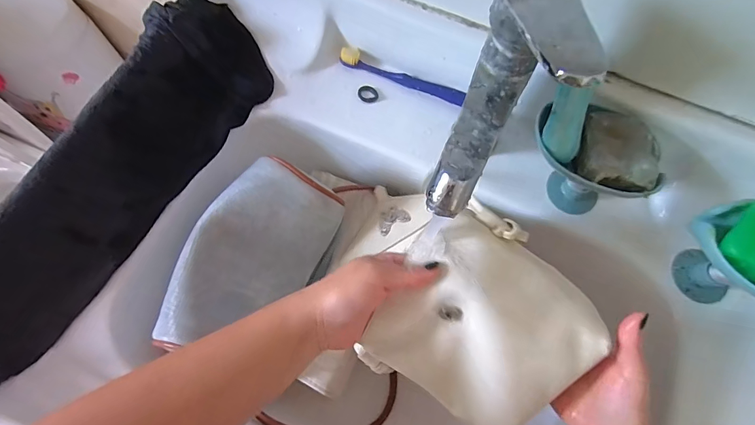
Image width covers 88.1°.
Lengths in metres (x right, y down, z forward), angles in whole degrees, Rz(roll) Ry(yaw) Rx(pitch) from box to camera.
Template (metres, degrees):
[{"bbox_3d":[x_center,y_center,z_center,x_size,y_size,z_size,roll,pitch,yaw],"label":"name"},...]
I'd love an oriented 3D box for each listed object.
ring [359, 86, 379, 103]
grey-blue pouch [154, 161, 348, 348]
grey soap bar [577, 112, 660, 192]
[{"bbox_3d":[-0.010,-0.127,0.420,0.022,0.004,0.018,11,88,-5],"label":"ring"},{"bbox_3d":[-0.111,0.043,0.366,0.119,0.051,0.178,29,77,-23],"label":"grey-blue pouch"},{"bbox_3d":[0.198,-0.052,0.317,0.061,0.018,0.065,13,69,3],"label":"grey soap bar"}]

